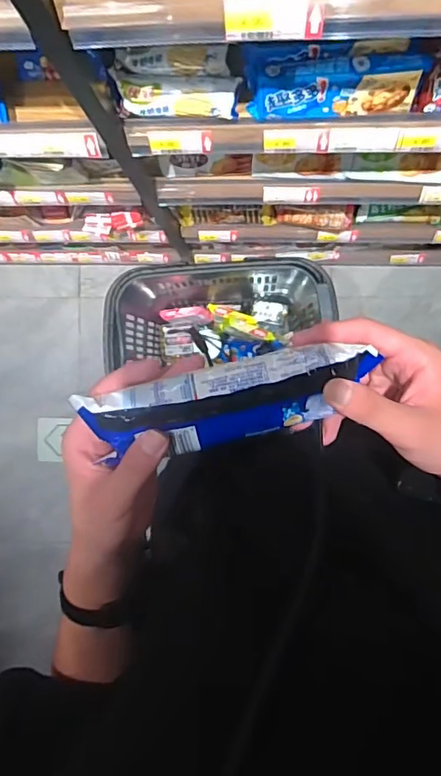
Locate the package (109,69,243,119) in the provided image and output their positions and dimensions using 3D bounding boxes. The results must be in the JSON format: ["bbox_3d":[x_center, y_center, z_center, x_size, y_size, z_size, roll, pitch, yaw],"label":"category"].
[{"bbox_3d":[-0.060,-0.398,0.679,0.169,0.035,0.049,8,92,4],"label":"package"}]

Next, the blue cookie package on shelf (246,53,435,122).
[{"bbox_3d":[0.150,-0.393,0.647,0.220,0.061,0.050,0,91,5],"label":"blue cookie package on shelf"}]

